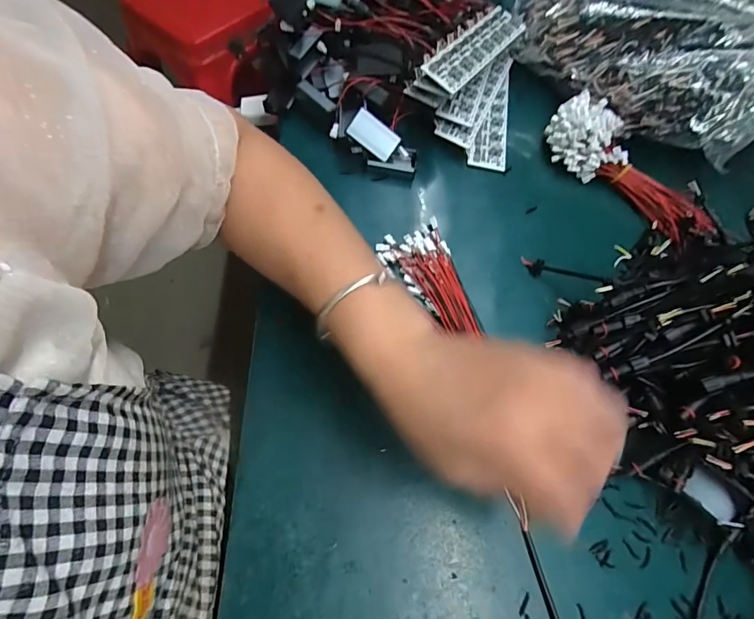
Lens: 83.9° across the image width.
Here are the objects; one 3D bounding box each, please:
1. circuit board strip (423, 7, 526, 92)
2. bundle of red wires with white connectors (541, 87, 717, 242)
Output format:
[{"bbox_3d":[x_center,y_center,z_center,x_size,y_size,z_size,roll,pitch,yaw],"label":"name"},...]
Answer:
[{"bbox_3d":[0.107,-0.278,0.440,0.041,0.007,0.171,42,63,-3],"label":"circuit board strip"},{"bbox_3d":[0.260,-0.144,0.434,0.079,0.046,0.190,-30,70,-15],"label":"bundle of red wires with white connectors"}]

